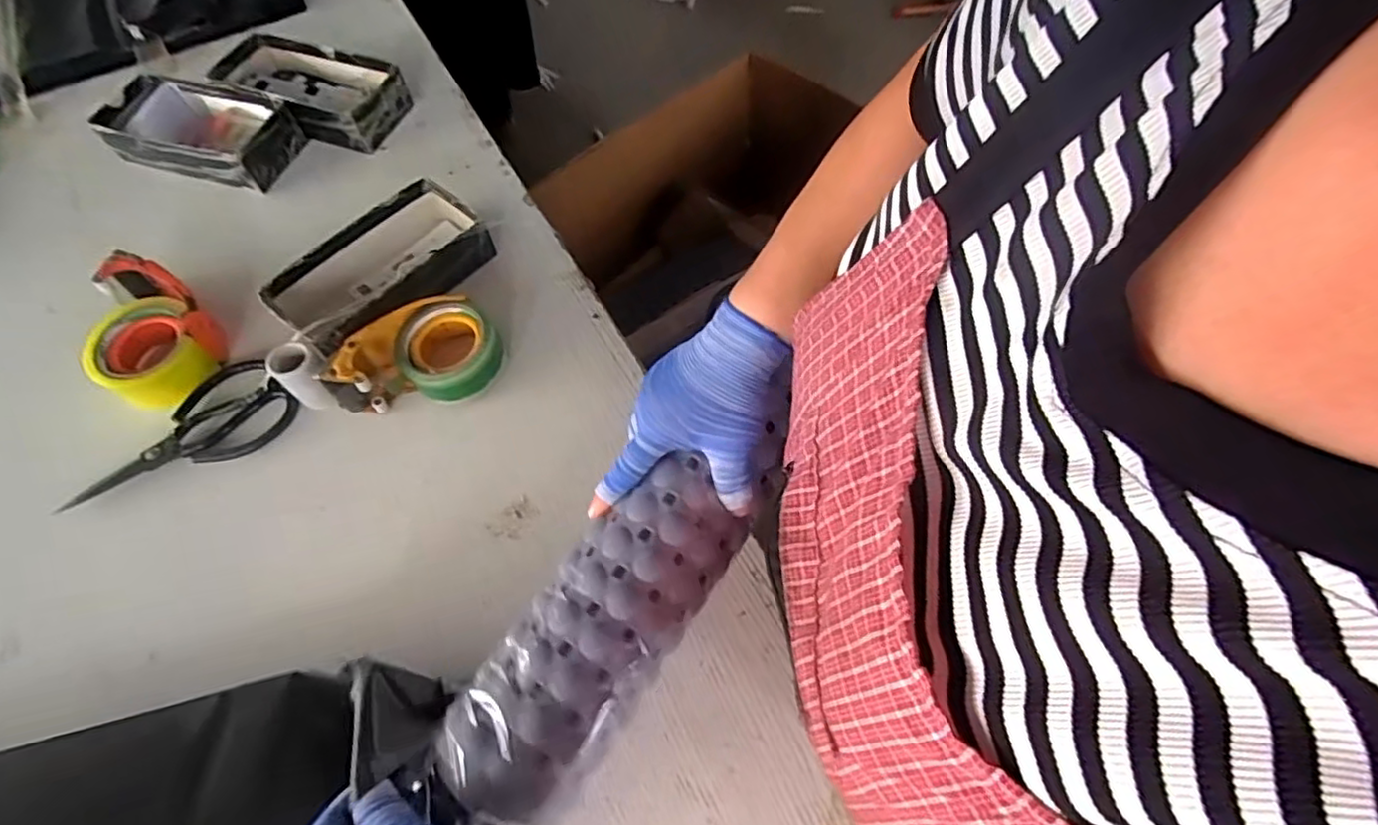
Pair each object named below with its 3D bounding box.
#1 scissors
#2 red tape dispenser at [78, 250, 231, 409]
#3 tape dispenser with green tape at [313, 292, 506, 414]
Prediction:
[{"bbox_3d":[-0.476,0.029,0.615,0.101,0.017,0.196,39,67,21],"label":"scissors"},{"bbox_3d":[-0.546,-0.082,0.655,0.157,0.053,0.106,39,67,21],"label":"red tape dispenser"},{"bbox_3d":[-0.266,-0.055,0.638,0.161,0.054,0.100,-14,60,-7],"label":"tape dispenser with green tape"}]

